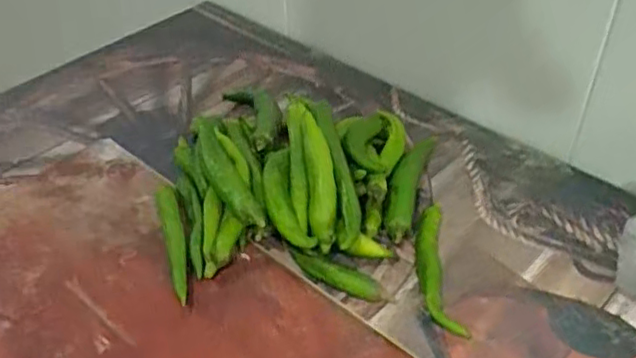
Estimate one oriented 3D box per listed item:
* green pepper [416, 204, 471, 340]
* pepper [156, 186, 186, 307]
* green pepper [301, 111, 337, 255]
[{"bbox_3d":[0.096,0.068,0.539,0.031,0.018,0.136,-2,38,-1],"label":"green pepper"},{"bbox_3d":[-0.121,0.048,0.556,0.018,0.016,0.132,-12,40,-14],"label":"pepper"},{"bbox_3d":[0.001,-0.002,0.565,0.024,0.019,0.127,-4,61,-5],"label":"green pepper"}]

